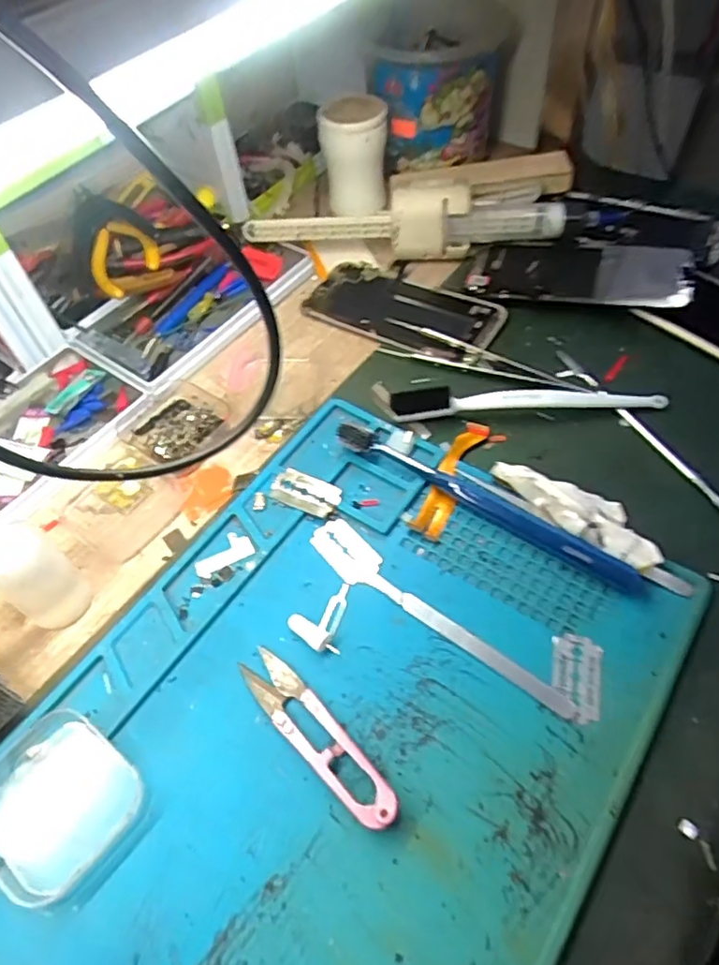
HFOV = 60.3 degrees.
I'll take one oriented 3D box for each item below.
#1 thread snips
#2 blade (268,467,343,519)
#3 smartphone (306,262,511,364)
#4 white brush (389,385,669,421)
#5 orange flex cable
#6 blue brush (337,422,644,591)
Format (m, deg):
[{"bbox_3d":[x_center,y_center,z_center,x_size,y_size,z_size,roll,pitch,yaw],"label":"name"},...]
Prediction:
[{"bbox_3d":[-0.020,0.115,0.287,0.022,0.011,0.100,-39,61,-22],"label":"thread snips"},{"bbox_3d":[-0.032,0.006,0.368,0.041,0.004,0.024,22,64,20],"label":"blade"},{"bbox_3d":[0.032,-0.132,0.463,0.144,0.015,0.070,25,60,20],"label":"smartphone"},{"bbox_3d":[0.106,-0.051,0.393,0.171,0.021,0.011,-3,54,2],"label":"white brush"},{"bbox_3d":[0.055,-0.006,0.368,0.018,0.009,0.087,21,58,18],"label":"orange flex cable"},{"bbox_3d":[0.067,0.010,0.348,0.183,0.021,0.017,28,61,22],"label":"blue brush"}]

